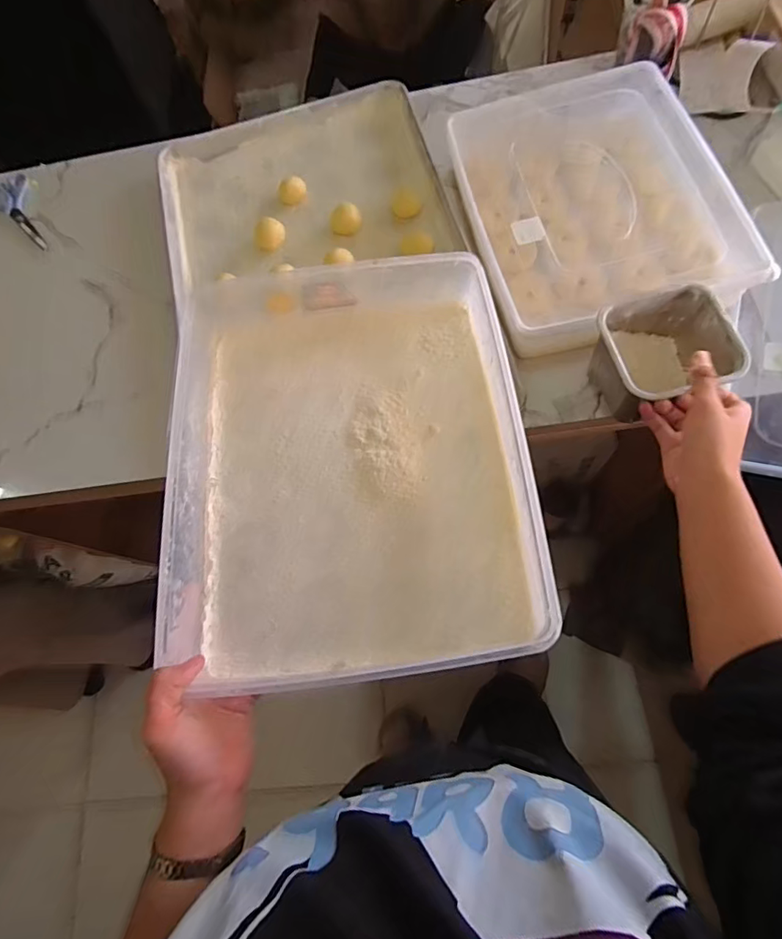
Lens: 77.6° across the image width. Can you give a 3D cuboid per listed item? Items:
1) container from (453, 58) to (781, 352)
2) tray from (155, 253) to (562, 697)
[{"bbox_3d":[0.243,-0.328,0.605,0.286,0.071,0.380,-14,70,3],"label":"container"},{"bbox_3d":[-0.039,-0.024,0.419,0.277,0.083,0.360,-5,69,-1],"label":"tray"}]

